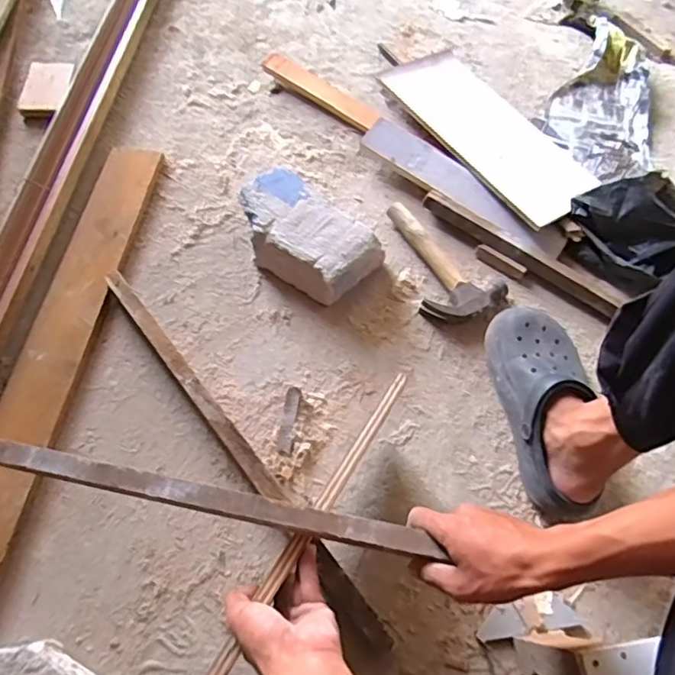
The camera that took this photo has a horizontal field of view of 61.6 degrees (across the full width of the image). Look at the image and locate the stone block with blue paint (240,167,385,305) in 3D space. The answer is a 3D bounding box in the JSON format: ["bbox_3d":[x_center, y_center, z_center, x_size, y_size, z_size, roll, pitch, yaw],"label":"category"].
[{"bbox_3d":[-0.050,-0.145,0.834,0.211,0.078,0.124,38,70,14],"label":"stone block with blue paint"}]

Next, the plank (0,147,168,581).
[{"bbox_3d":[-0.381,0.016,0.776,0.093,0.024,0.707,8,66,2],"label":"plank"}]

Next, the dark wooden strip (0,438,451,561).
[{"bbox_3d":[-0.148,0.141,0.516,0.476,0.014,0.026,11,66,5],"label":"dark wooden strip"}]

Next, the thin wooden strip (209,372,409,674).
[{"bbox_3d":[-0.030,0.182,0.531,0.015,0.016,0.377,30,64,11],"label":"thin wooden strip"}]

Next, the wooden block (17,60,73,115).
[{"bbox_3d":[-0.502,-0.429,0.968,0.074,0.016,0.135,0,66,-2],"label":"wooden block"}]

